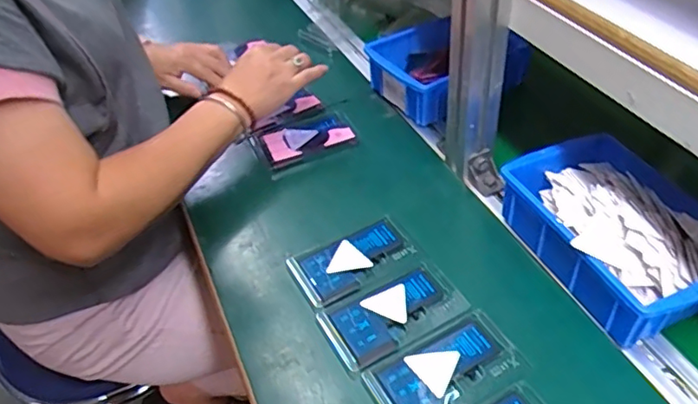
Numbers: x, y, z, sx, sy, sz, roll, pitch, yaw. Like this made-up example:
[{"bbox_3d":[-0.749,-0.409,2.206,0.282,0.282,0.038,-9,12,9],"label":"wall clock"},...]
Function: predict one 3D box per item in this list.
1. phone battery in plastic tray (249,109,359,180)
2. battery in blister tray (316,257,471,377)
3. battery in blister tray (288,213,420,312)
[{"bbox_3d":[-0.055,-0.078,0.745,0.123,0.026,0.085,-19,45,-15],"label":"phone battery in plastic tray"},{"bbox_3d":[0.042,0.101,0.535,0.127,0.004,0.071,-25,48,-18],"label":"battery in blister tray"},{"bbox_3d":[0.005,0.061,0.588,0.119,0.019,0.069,-26,48,-19],"label":"battery in blister tray"}]

